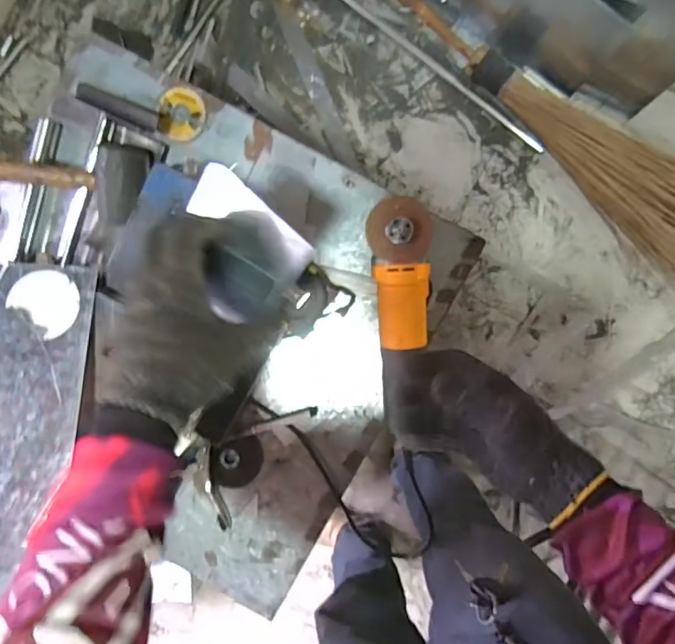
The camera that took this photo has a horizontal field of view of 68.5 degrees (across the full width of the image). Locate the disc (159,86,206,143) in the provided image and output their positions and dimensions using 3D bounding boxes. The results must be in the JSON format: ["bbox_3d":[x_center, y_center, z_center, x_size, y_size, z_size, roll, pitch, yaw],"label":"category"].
[{"bbox_3d":[-0.207,-0.274,0.656,0.060,0.012,0.065,1,95,6],"label":"disc"}]

